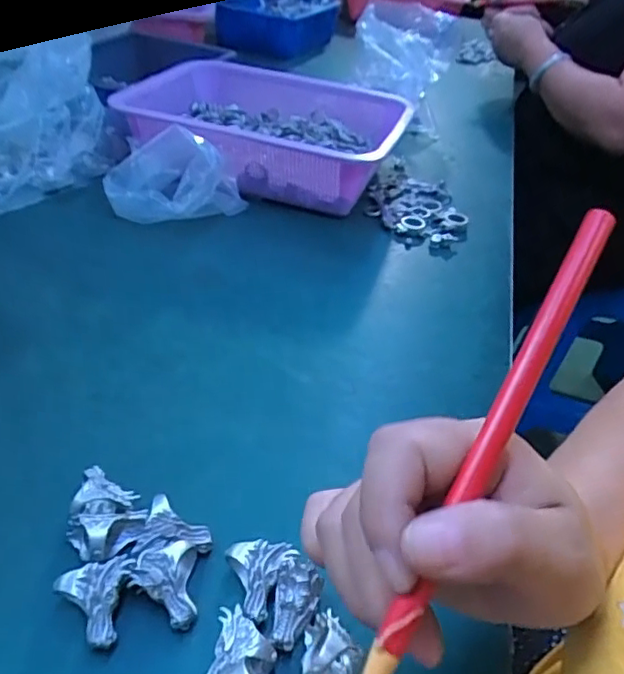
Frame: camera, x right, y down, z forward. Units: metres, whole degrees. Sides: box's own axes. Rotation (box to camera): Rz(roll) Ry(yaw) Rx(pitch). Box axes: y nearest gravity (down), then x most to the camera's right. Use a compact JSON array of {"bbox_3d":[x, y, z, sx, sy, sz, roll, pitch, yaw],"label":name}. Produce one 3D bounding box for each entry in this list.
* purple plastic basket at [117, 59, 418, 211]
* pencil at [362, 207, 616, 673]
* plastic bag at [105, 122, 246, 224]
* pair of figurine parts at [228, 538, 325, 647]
[{"bbox_3d":[-0.045,-0.222,0.631,0.283,0.084,0.200,16,38,12],"label":"purple plastic basket"},{"bbox_3d":[0.055,0.032,0.177,0.010,0.006,0.168,26,78,23],"label":"pencil"},{"bbox_3d":[-0.138,-0.151,0.566,0.132,0.087,0.057,7,38,1],"label":"plastic bag"},{"bbox_3d":[-0.017,0.124,0.285,0.036,0.027,0.048,-9,40,-19],"label":"pair of figurine parts"}]

